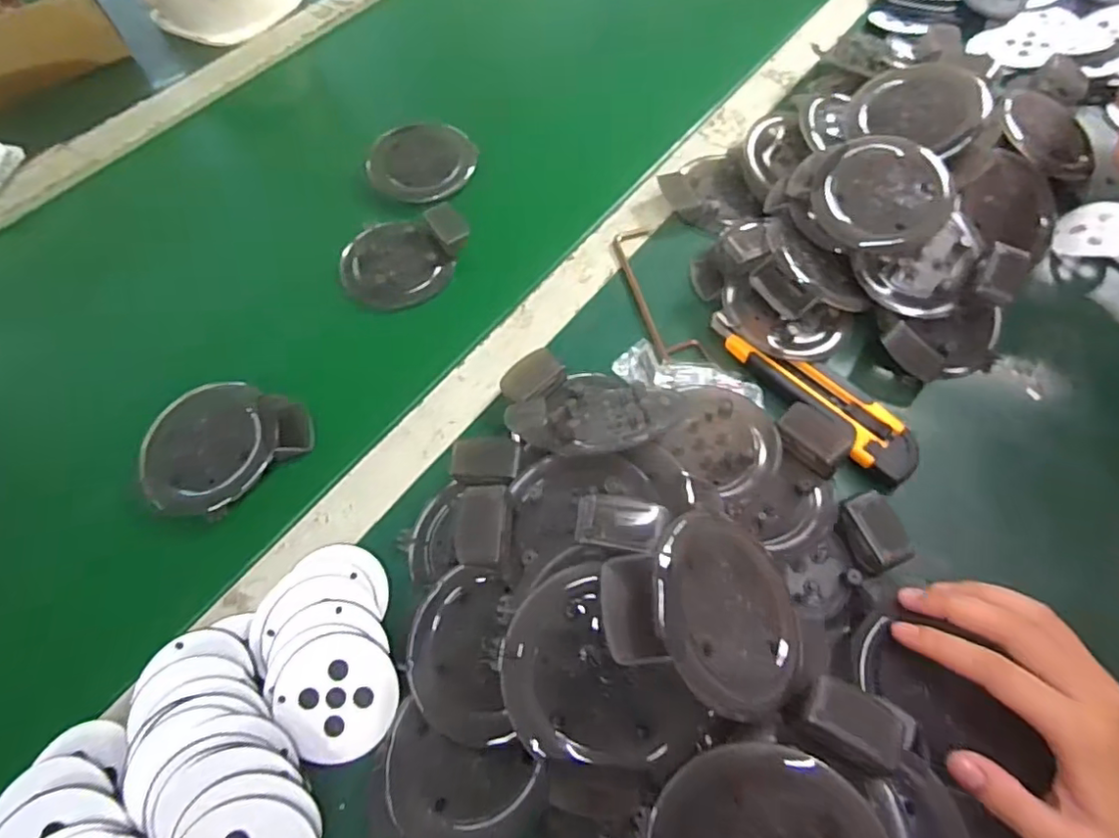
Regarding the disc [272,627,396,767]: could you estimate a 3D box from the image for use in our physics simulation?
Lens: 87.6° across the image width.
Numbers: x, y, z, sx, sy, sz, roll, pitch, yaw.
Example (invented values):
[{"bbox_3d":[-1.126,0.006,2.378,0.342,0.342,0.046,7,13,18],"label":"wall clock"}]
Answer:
[{"bbox_3d":[-0.114,0.142,0.302,0.055,0.011,0.061,-39,69,-18],"label":"disc"}]

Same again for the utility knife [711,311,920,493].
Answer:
[{"bbox_3d":[0.167,-0.021,0.388,0.042,0.016,0.157,-33,67,-16],"label":"utility knife"}]

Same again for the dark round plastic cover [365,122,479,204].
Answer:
[{"bbox_3d":[-0.118,-0.223,0.507,0.091,0.015,0.079,-25,76,-17],"label":"dark round plastic cover"}]

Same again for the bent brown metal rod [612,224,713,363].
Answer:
[{"bbox_3d":[0.073,-0.095,0.439,0.033,0.006,0.136,-13,63,-6],"label":"bent brown metal rod"}]

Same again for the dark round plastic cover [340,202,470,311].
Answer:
[{"bbox_3d":[-0.122,-0.130,0.463,0.103,0.026,0.074,-31,67,-15],"label":"dark round plastic cover"}]

